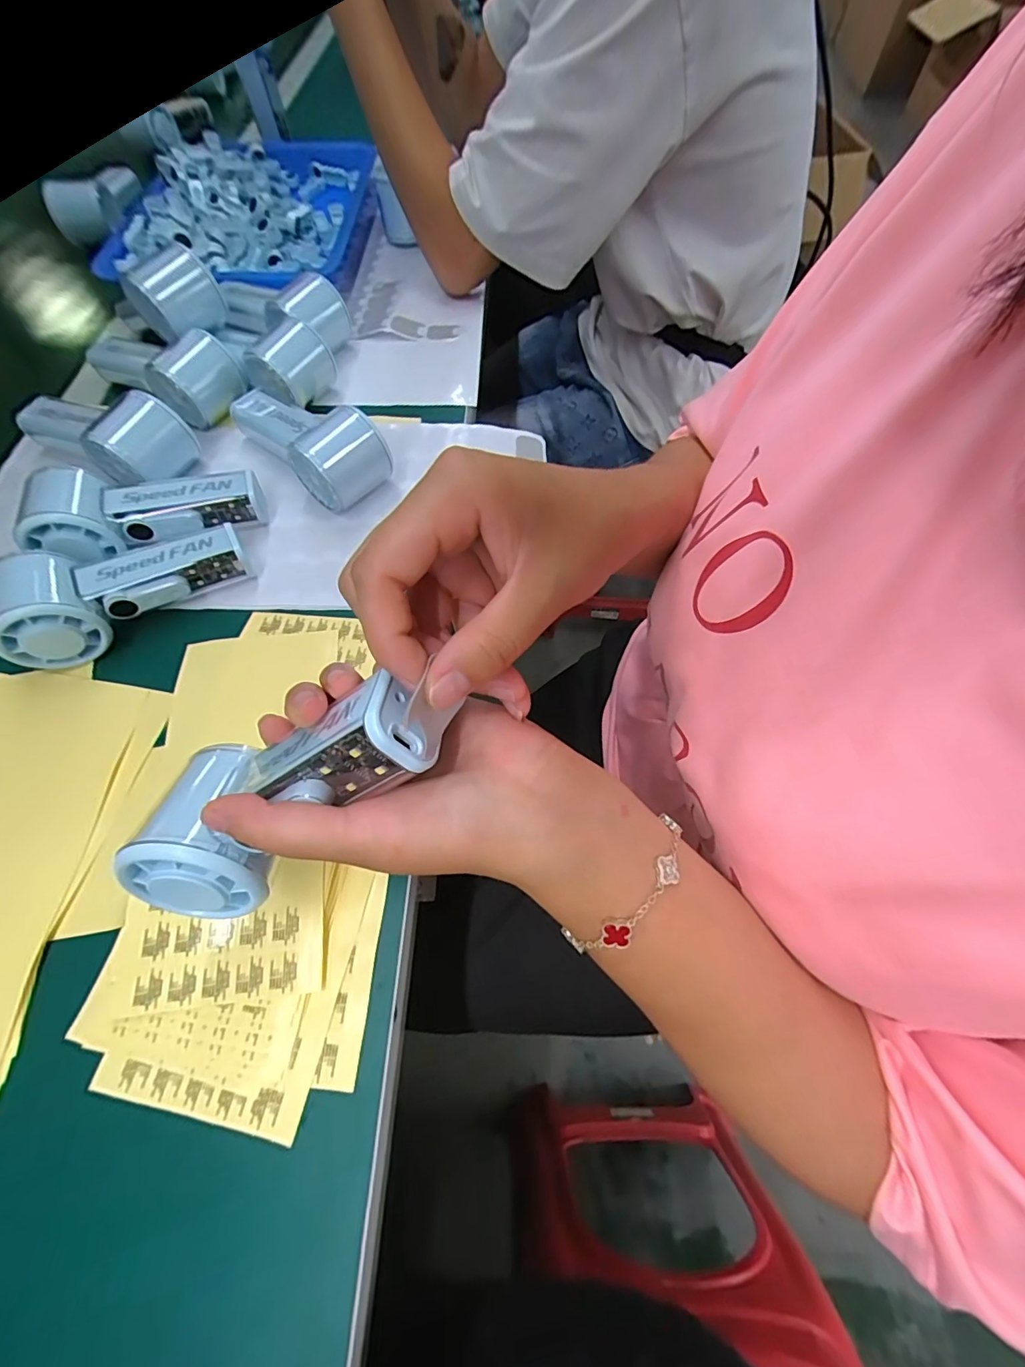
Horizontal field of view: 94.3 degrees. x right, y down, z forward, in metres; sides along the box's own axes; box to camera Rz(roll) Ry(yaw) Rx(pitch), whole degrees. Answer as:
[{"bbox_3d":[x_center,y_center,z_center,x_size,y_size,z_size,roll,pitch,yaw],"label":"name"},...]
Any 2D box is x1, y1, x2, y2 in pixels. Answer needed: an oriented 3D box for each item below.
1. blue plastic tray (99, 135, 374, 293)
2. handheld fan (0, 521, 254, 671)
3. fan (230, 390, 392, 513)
[{"bbox_3d":[-0.328,-0.578,0.568,0.295,0.027,0.336,1,64,3],"label":"blue plastic tray"},{"bbox_3d":[-0.266,-0.072,0.325,0.150,0.057,0.062,-29,69,-11],"label":"handheld fan"},{"bbox_3d":[-0.170,-0.203,0.383,0.156,0.056,0.060,36,72,15],"label":"fan"}]

